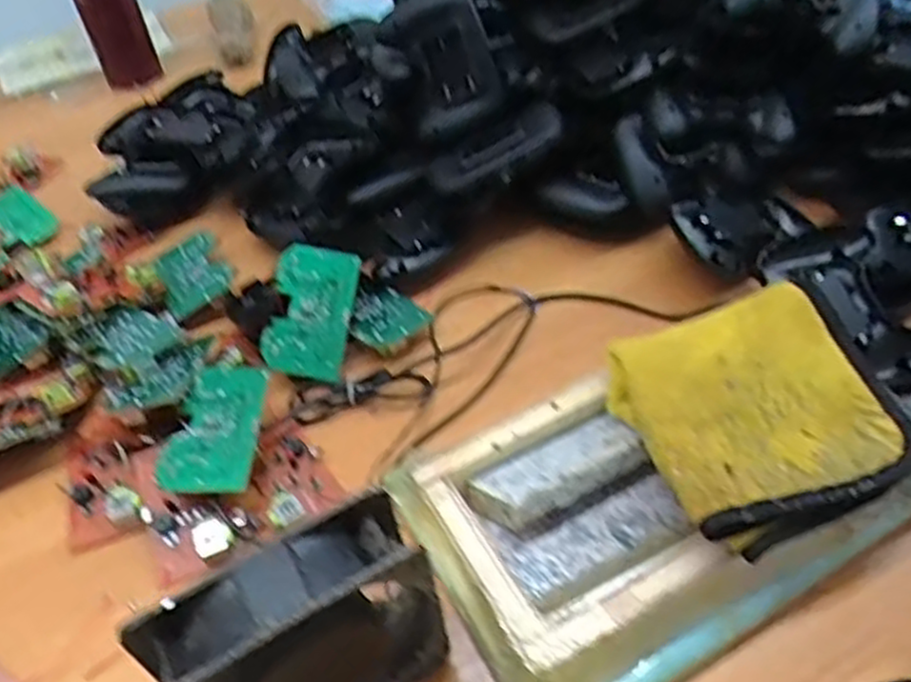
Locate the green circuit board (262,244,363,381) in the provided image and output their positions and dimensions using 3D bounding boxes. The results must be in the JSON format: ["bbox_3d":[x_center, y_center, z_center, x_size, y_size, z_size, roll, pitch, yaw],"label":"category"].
[{"bbox_3d":[-0.102,-0.021,0.540,0.057,0.009,0.094,11,78,-4],"label":"green circuit board"}]

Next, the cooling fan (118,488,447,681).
[{"bbox_3d":[-0.068,0.140,0.344,0.121,0.128,0.045,-27,50,-19],"label":"cooling fan"}]

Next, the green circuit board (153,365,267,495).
[{"bbox_3d":[-0.151,0.052,0.479,0.055,0.008,0.094,0,50,1],"label":"green circuit board"}]

